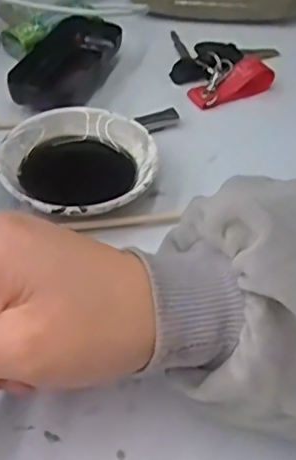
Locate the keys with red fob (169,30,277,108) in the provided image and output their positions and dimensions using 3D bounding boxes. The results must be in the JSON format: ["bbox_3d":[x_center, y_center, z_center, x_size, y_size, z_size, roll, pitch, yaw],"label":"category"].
[{"bbox_3d":[0.060,-0.129,0.469,0.082,0.020,0.094,6,45,1],"label":"keys with red fob"}]

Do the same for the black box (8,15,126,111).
[{"bbox_3d":[-0.059,-0.123,0.451,0.055,0.026,0.105,14,45,9],"label":"black box"}]

